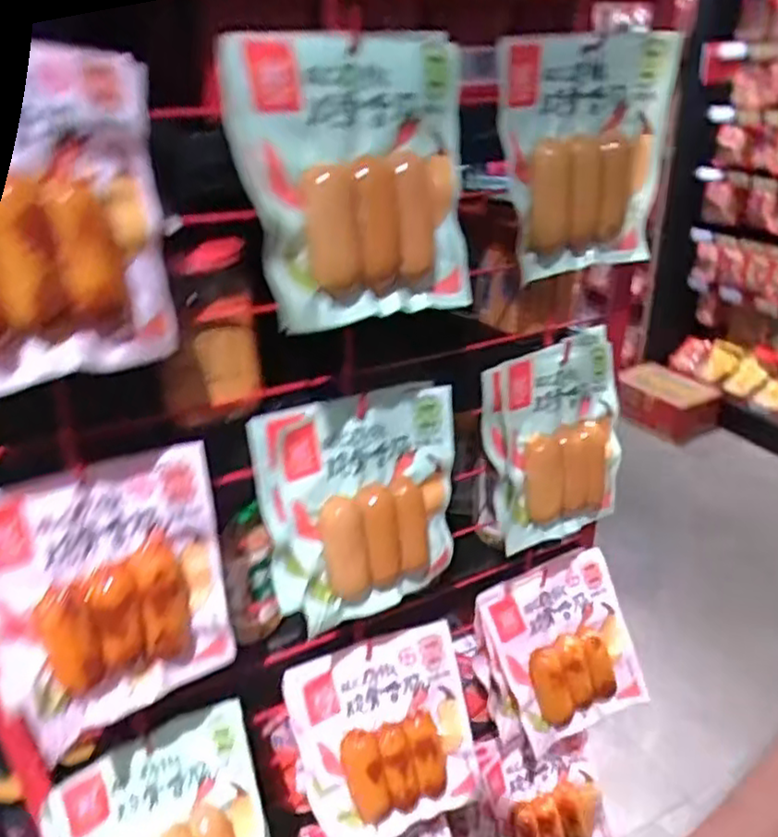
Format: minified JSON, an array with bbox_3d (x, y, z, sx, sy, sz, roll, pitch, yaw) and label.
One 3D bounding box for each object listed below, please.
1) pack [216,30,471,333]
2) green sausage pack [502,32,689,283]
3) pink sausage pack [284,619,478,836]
[{"bbox_3d":[-0.014,-0.124,0.358,0.127,0.137,0.018,-12,16,-26],"label":"pack"},{"bbox_3d":[0.129,-0.173,0.453,0.123,0.152,0.034,-18,38,-11],"label":"green sausage pack"},{"bbox_3d":[-0.002,0.247,0.531,0.133,0.146,0.028,-14,0,-14],"label":"pink sausage pack"}]

